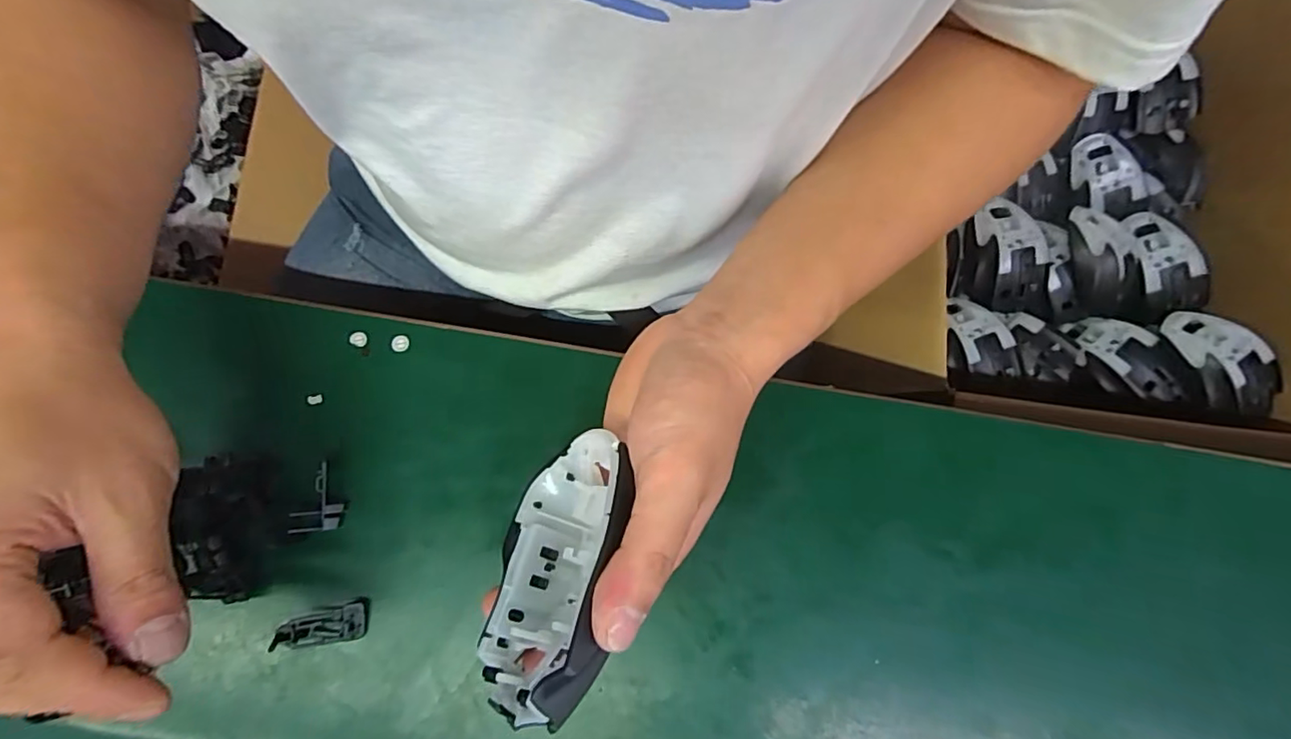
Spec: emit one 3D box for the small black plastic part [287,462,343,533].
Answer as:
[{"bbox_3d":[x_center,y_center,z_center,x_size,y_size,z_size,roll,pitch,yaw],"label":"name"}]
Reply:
[{"bbox_3d":[-0.187,0.073,0.329,0.026,0.018,0.036,-5,77,-1],"label":"small black plastic part"}]

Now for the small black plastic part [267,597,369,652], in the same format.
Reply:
[{"bbox_3d":[-0.173,0.138,0.308,0.040,0.024,0.019,-13,77,-3],"label":"small black plastic part"}]

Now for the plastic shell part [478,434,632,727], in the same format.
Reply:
[{"bbox_3d":[-0.038,0.081,0.242,0.053,0.068,0.112,7,77,2],"label":"plastic shell part"}]

